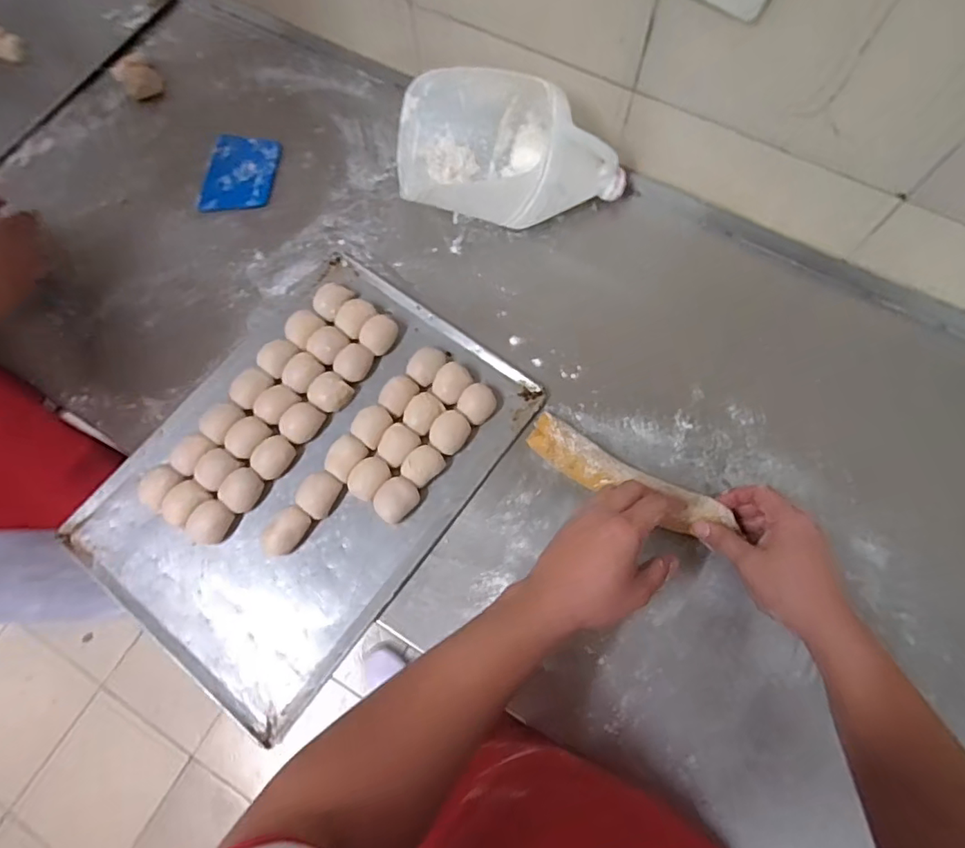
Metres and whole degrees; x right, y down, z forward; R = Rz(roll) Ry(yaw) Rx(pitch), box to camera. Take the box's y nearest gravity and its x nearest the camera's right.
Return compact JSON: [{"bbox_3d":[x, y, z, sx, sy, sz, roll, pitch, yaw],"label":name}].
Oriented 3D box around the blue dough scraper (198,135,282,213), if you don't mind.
[{"bbox_3d":[-0.328,-0.341,0.748,0.091,0.004,0.126,2,70,3],"label":"blue dough scraper"}]

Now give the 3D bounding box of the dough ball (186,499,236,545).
[{"bbox_3d":[-0.288,0.104,0.586,0.034,0.026,0.050,31,74,12],"label":"dough ball"}]

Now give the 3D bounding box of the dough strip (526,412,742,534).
[{"bbox_3d":[0.144,0.054,0.570,0.209,0.026,0.048,26,73,19],"label":"dough strip"}]

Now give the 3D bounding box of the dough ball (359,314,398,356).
[{"bbox_3d":[-0.120,-0.105,0.645,0.037,0.023,0.043,32,74,12],"label":"dough ball"}]

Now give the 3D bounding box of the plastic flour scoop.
[{"bbox_3d":[0.032,-0.315,0.661,0.278,0.142,0.170,10,71,6],"label":"plastic flour scoop"}]

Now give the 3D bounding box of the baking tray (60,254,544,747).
[{"bbox_3d":[-0.192,0.040,0.600,0.324,0.026,0.445,36,75,13],"label":"baking tray"}]

